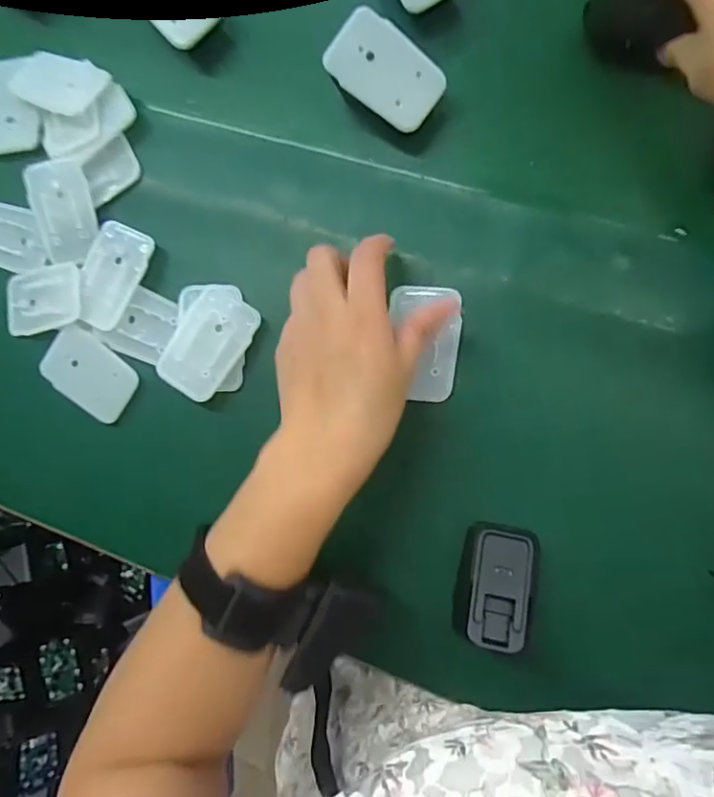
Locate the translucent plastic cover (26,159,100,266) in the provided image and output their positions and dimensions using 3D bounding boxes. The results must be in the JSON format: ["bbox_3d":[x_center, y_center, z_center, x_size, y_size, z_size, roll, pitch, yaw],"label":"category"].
[{"bbox_3d":[-0.201,-0.124,0.377,0.044,0.011,0.065,-9,103,9],"label":"translucent plastic cover"}]

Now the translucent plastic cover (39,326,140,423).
[{"bbox_3d":[-0.182,-0.017,0.380,0.063,0.014,0.044,37,87,9],"label":"translucent plastic cover"}]

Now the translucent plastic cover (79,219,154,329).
[{"bbox_3d":[-0.165,-0.083,0.377,0.039,0.006,0.070,18,84,7],"label":"translucent plastic cover"}]

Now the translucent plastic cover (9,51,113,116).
[{"bbox_3d":[-0.203,-0.215,0.381,0.063,0.006,0.042,28,86,8],"label":"translucent plastic cover"}]

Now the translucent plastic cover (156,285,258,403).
[{"bbox_3d":[-0.096,-0.035,0.358,0.044,0.009,0.070,35,87,9],"label":"translucent plastic cover"}]

